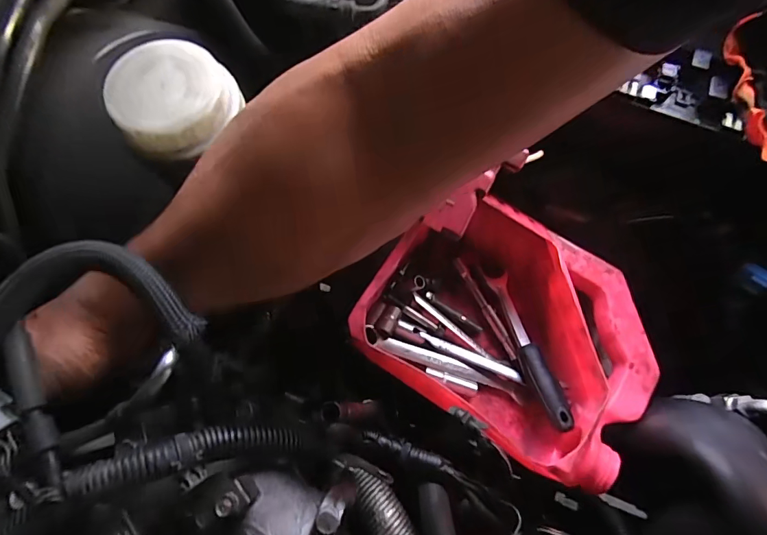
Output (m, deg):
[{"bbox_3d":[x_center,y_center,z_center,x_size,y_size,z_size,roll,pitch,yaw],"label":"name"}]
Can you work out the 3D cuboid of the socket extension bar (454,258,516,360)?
[{"bbox_3d":[0.113,0.044,0.485,0.010,0.009,0.123,-26,75,-9],"label":"socket extension bar"}]

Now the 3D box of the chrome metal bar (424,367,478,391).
[{"bbox_3d":[0.072,0.118,0.463,0.056,0.004,0.009,17,73,4],"label":"chrome metal bar"}]

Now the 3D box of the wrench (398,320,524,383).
[{"bbox_3d":[0.082,0.091,0.471,0.142,0.008,0.012,22,73,5],"label":"wrench"}]

